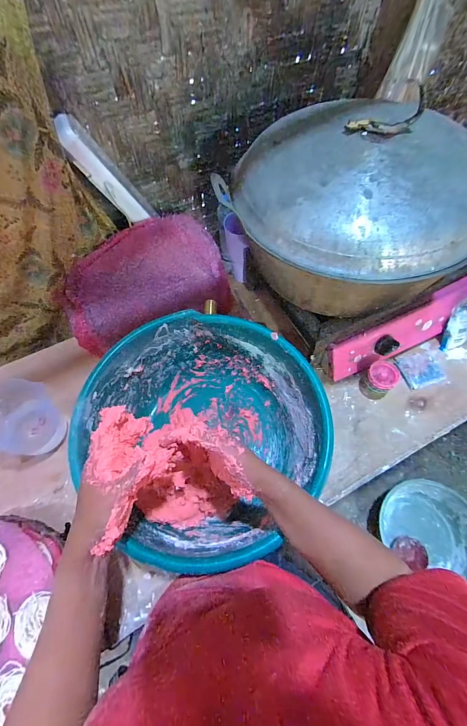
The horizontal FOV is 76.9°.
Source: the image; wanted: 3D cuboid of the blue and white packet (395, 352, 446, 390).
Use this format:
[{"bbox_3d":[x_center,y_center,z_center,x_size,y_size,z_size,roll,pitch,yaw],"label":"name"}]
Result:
[{"bbox_3d":[0.451,0.015,0.704,0.092,0.013,0.080,-15,62,-6],"label":"blue and white packet"}]

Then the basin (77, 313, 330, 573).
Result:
[{"bbox_3d":[-0.048,0.122,0.578,0.389,0.183,0.416,-1,62,2],"label":"basin"}]

